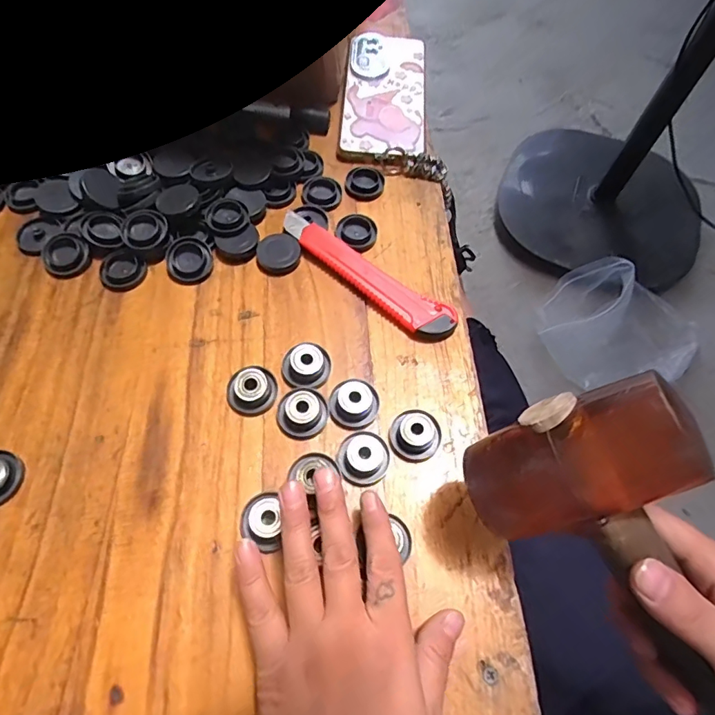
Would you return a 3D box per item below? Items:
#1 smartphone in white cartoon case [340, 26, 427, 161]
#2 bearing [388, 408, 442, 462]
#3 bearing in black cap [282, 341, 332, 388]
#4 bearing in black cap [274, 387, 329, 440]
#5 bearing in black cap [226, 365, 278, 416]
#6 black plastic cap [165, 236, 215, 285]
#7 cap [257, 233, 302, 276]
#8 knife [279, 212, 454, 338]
[{"bbox_3d":[0.026,-0.252,0.466,0.077,0.010,0.171,4,64,-1],"label":"smartphone in white cartoon case"},{"bbox_3d":[0.038,0.049,0.318,0.033,0.012,0.033,1,64,-3],"label":"bearing"},{"bbox_3d":[-0.035,0.005,0.335,0.032,0.014,0.030,5,64,-1],"label":"bearing in black cap"},{"bbox_3d":[-0.036,0.034,0.318,0.033,0.014,0.033,1,64,-3],"label":"bearing in black cap"},{"bbox_3d":[-0.069,0.022,0.325,0.032,0.014,0.028,-17,67,-11],"label":"bearing in black cap"},{"bbox_3d":[-0.125,-0.072,0.369,0.033,0.008,0.033,-29,97,-15],"label":"black plastic cap"},{"bbox_3d":[-0.060,-0.081,0.380,0.032,0.009,0.032,1,64,-3],"label":"cap"},{"bbox_3d":[0.004,-0.063,0.373,0.156,0.012,0.032,35,67,13],"label":"knife"}]

